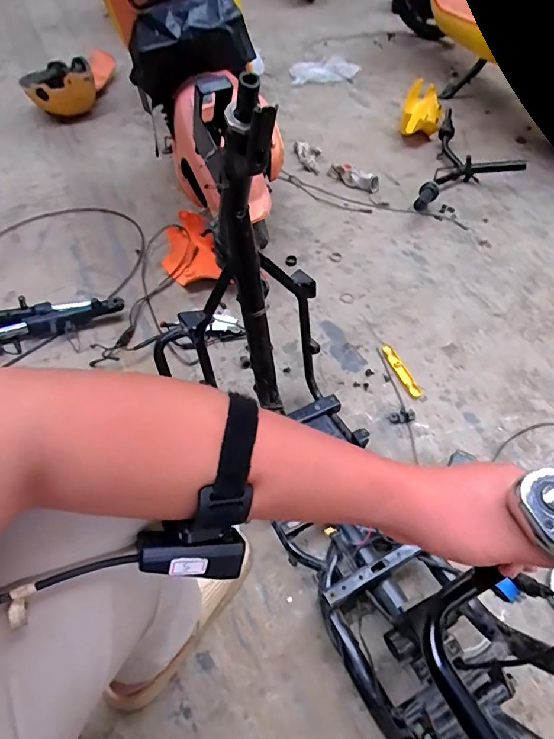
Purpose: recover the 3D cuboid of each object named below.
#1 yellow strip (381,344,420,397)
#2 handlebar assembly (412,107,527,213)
[{"bbox_3d":[0.275,0.000,1.013,0.030,0.007,0.152,-15,53,-10],"label":"yellow strip"},{"bbox_3d":[0.620,-0.628,1.446,0.280,0.073,0.585,16,54,14],"label":"handlebar assembly"}]

